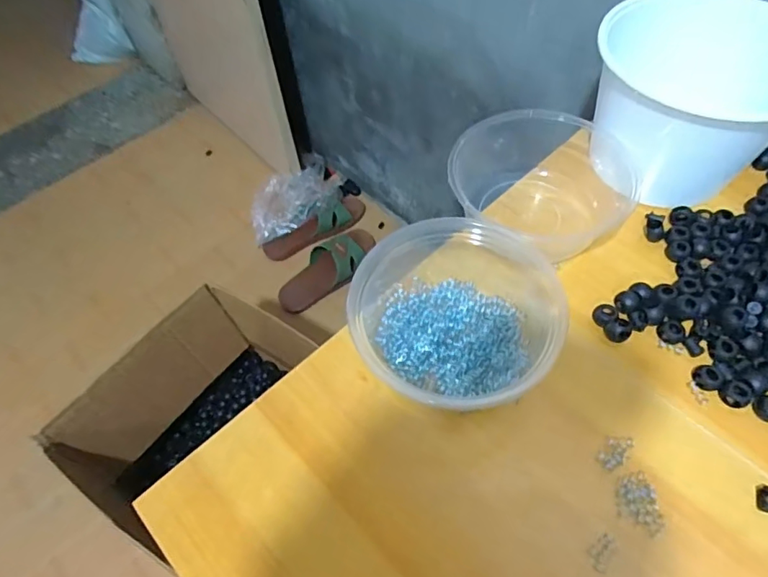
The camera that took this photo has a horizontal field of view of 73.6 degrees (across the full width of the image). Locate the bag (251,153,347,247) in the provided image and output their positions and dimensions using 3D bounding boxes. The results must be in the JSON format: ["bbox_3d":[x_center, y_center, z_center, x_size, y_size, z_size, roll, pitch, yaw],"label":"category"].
[{"bbox_3d":[-0.189,-0.199,1.099,0.245,0.064,0.170,-34,61,-18],"label":"bag"}]

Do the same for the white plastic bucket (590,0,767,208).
[{"bbox_3d":[0.249,-0.159,0.425,0.155,0.109,0.121,-2,56,1],"label":"white plastic bucket"}]

